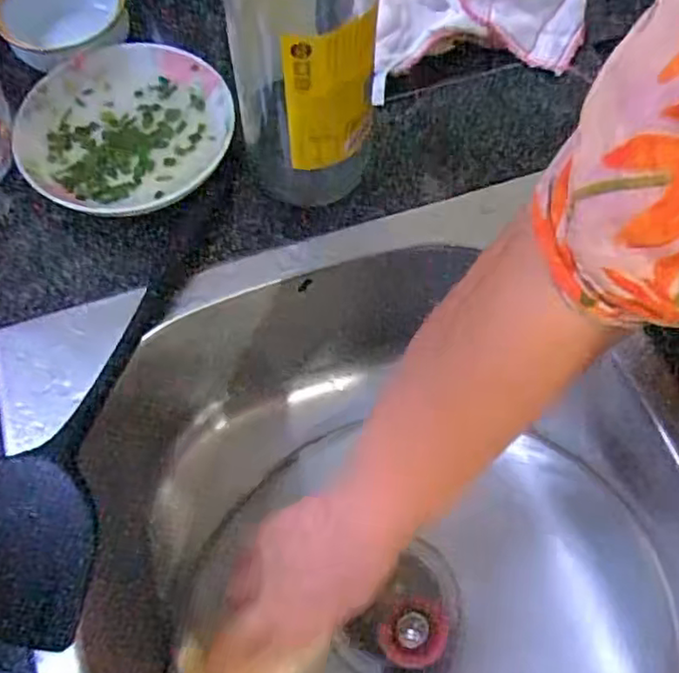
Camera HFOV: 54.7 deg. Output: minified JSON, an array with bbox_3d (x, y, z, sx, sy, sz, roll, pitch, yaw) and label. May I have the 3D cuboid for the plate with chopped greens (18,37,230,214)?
[{"bbox_3d":[-0.158,-0.148,0.476,0.150,0.024,0.145,0,65,0],"label":"plate with chopped greens"}]

